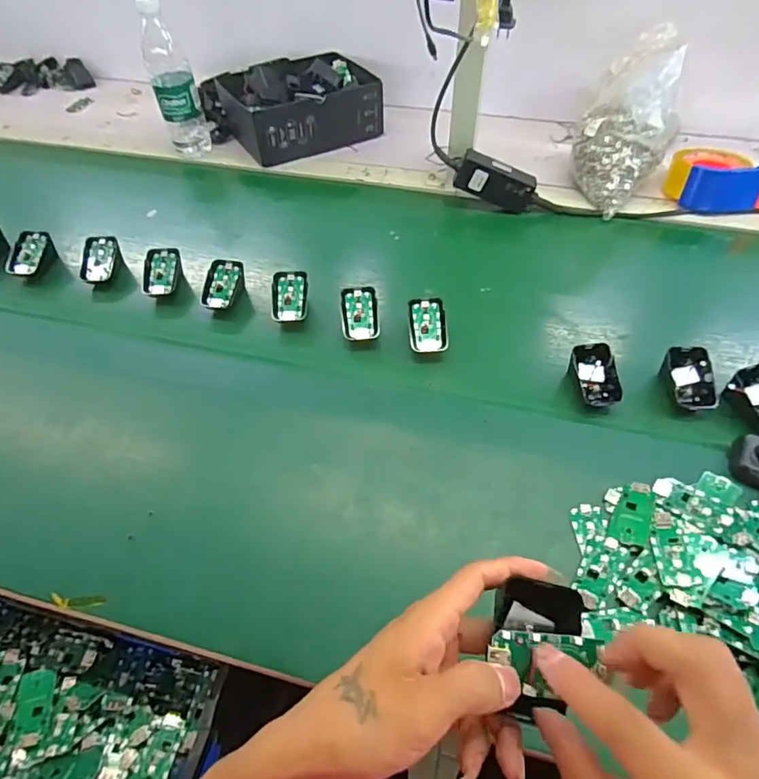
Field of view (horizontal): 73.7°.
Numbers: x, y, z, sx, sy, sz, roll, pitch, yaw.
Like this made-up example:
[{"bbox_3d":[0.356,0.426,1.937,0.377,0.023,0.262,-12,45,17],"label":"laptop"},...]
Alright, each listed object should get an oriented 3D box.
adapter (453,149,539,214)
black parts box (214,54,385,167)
[{"bbox_3d":[0.173,-0.305,0.749,0.122,0.057,0.027,21,54,-7],"label":"adapter"},{"bbox_3d":[-0.127,-0.497,0.892,0.250,0.096,0.162,-25,56,-17],"label":"black parts box"}]

